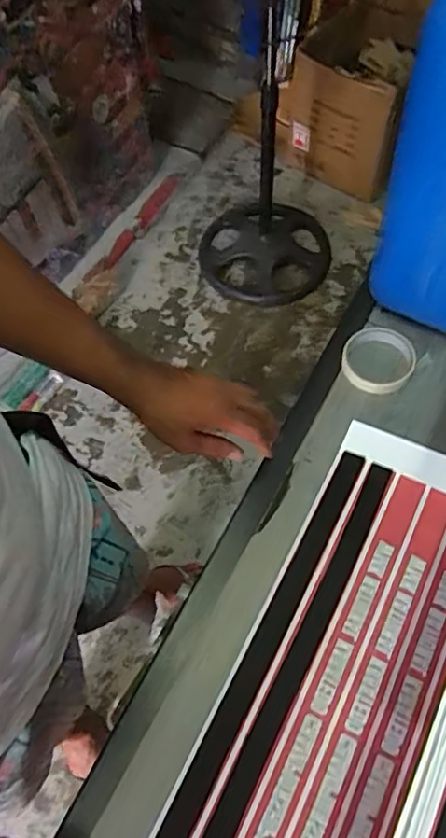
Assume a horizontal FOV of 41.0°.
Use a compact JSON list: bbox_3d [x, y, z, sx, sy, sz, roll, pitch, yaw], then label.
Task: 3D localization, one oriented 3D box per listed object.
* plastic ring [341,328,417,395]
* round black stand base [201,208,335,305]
[{"bbox_3d":[0.196,-0.074,0.743,0.092,0.032,0.084,-41,67,-18],"label":"plastic ring"},{"bbox_3d":[0.130,-0.537,1.868,0.405,0.086,0.421,-1,61,2],"label":"round black stand base"}]

